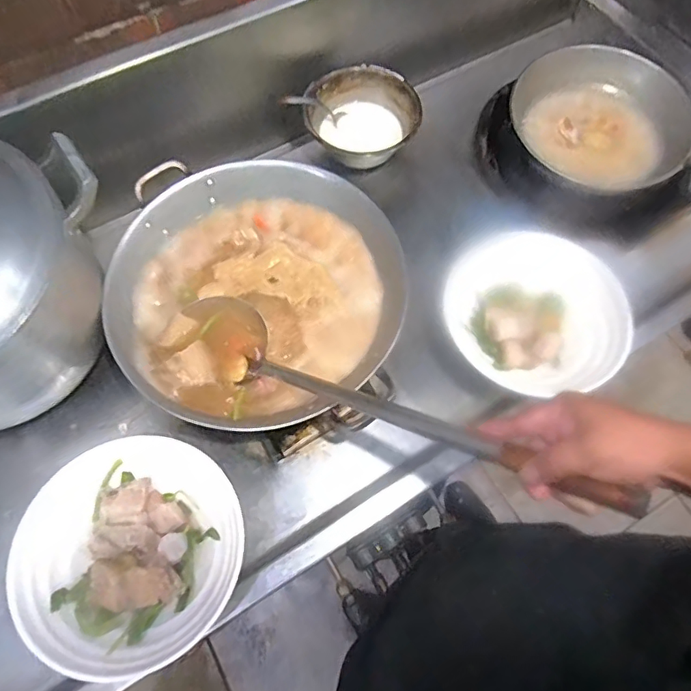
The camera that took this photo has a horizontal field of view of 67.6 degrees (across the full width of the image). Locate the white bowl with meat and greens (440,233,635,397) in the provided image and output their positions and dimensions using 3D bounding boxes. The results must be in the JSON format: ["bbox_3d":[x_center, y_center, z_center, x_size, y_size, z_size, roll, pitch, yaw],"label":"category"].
[{"bbox_3d":[0.249,-0.039,0.675,0.203,0.066,0.196,-38,73,-14],"label":"white bowl with meat and greens"}]

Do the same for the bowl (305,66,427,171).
[{"bbox_3d":[0.026,-0.351,0.810,0.175,0.073,0.144,4,68,2],"label":"bowl"}]

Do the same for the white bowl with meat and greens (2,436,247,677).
[{"bbox_3d":[-0.220,0.212,0.545,0.222,0.067,0.213,0,68,0],"label":"white bowl with meat and greens"}]

